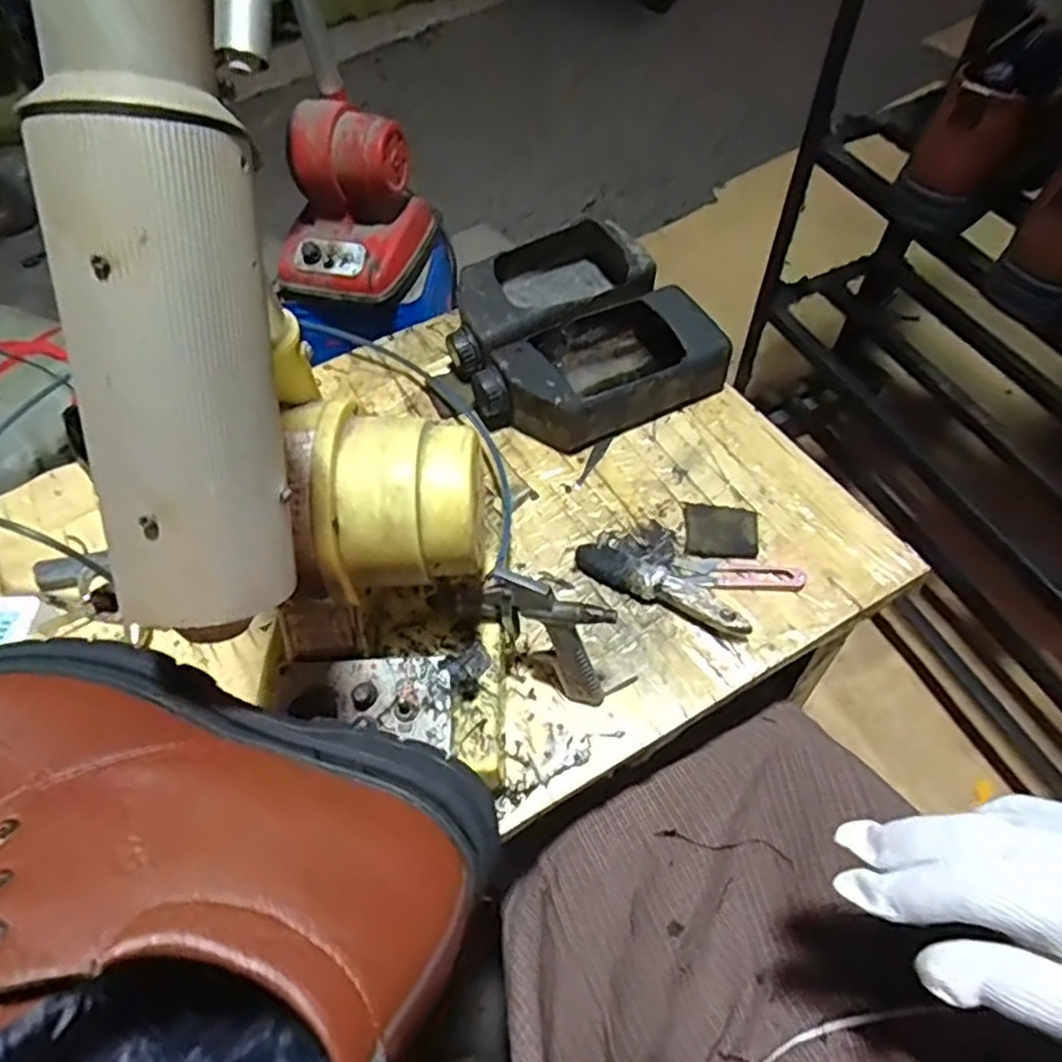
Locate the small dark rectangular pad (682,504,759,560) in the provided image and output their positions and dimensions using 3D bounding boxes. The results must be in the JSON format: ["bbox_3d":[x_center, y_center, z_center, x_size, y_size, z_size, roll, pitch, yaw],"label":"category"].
[{"bbox_3d":[0.161,0.000,0.589,0.060,0.013,0.050,7,58,8],"label":"small dark rectangular pad"}]

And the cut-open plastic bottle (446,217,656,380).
[{"bbox_3d":[0.006,-0.243,0.720,0.221,0.062,0.125,-33,62,-17],"label":"cut-open plastic bottle"}]

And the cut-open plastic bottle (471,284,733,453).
[{"bbox_3d":[0.064,-0.152,0.661,0.226,0.063,0.122,-24,59,-12],"label":"cut-open plastic bottle"}]

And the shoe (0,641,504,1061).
[{"bbox_3d":[-0.154,0.129,0.251,0.256,0.102,0.163,18,18,9],"label":"shoe"}]

